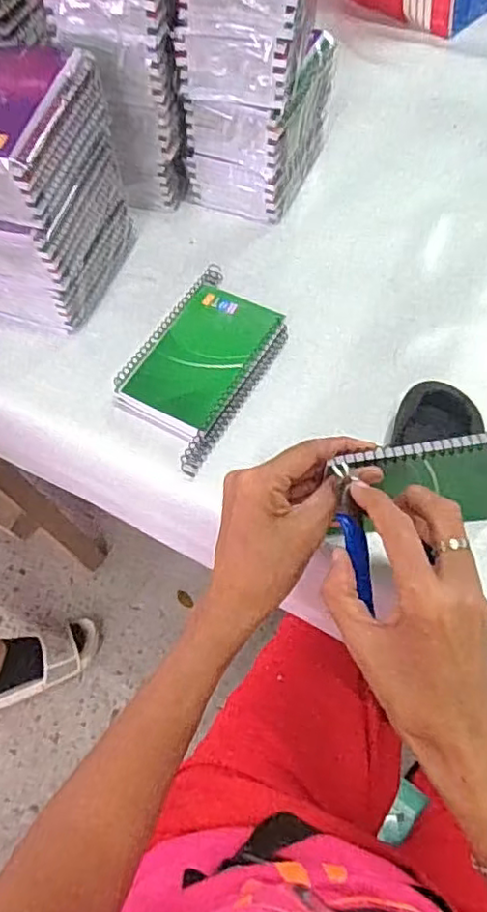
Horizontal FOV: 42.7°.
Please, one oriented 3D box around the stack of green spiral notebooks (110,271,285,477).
[{"bbox_3d":[-0.036,-0.079,0.525,0.100,0.022,0.170,27,66,17],"label":"stack of green spiral notebooks"}]

